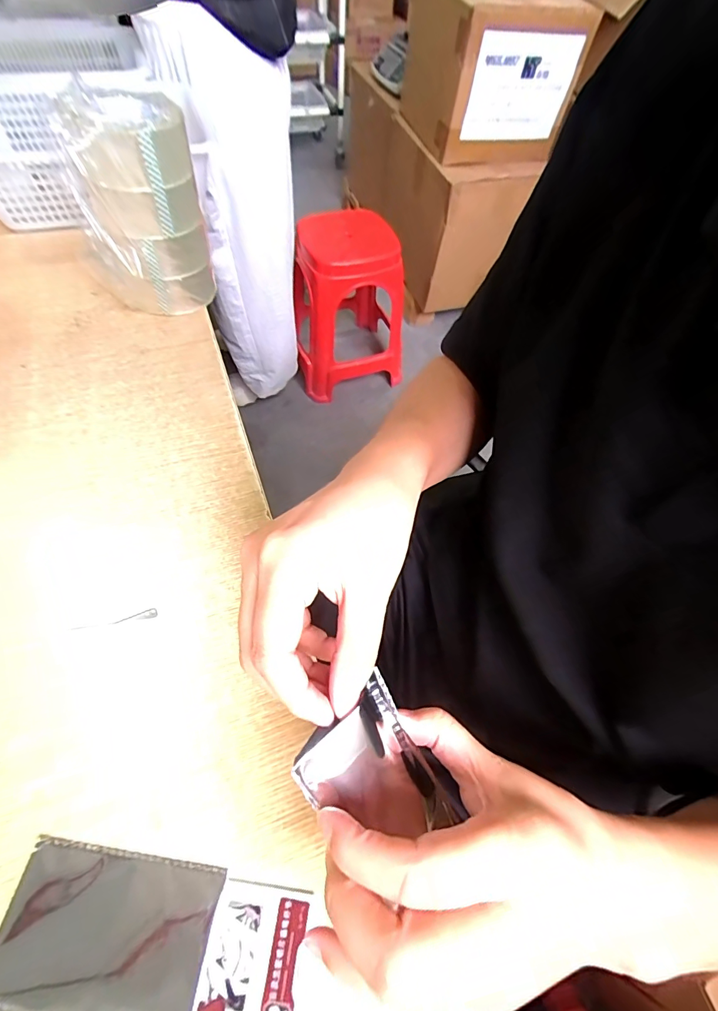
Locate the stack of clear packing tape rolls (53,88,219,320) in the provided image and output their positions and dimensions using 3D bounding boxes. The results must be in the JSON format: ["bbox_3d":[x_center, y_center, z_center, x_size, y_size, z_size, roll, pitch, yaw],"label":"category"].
[{"bbox_3d":[-0.242,-0.316,0.455,0.131,0.196,0.092,-22,63,-16],"label":"stack of clear packing tape rolls"}]

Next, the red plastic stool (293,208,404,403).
[{"bbox_3d":[-0.052,-0.653,1.356,0.315,0.434,0.343,2,59,-3],"label":"red plastic stool"}]

